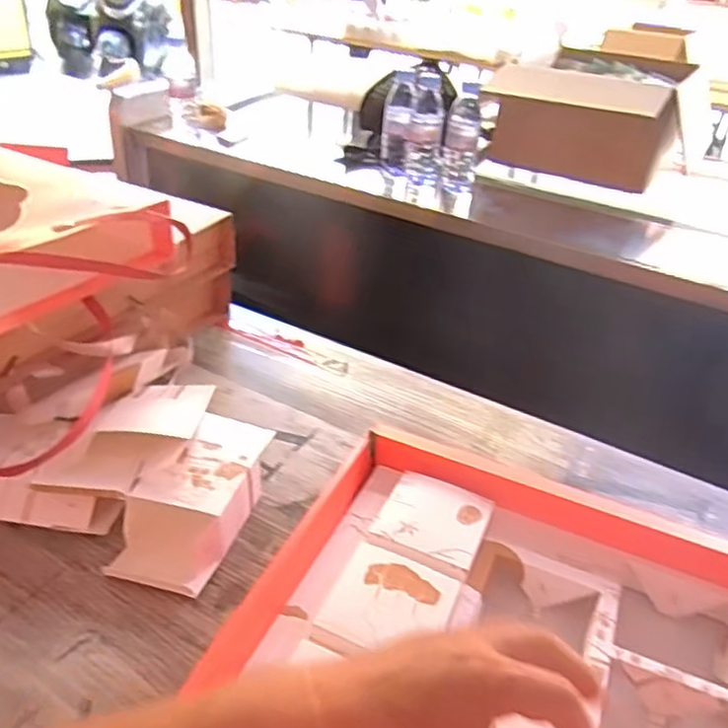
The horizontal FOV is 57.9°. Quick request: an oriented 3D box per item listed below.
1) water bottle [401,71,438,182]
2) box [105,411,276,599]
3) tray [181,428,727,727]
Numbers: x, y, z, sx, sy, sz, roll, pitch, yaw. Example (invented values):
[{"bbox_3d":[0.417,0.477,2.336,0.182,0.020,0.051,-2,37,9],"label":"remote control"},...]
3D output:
[{"bbox_3d":[0.109,-0.414,1.178,0.059,0.176,0.057,4,34,-1],"label":"water bottle"},{"bbox_3d":[-0.150,0.120,0.604,0.085,0.058,0.178,12,35,12],"label":"box"},{"bbox_3d":[0.110,0.221,0.475,0.374,0.079,0.346,17,36,18],"label":"tray"}]

